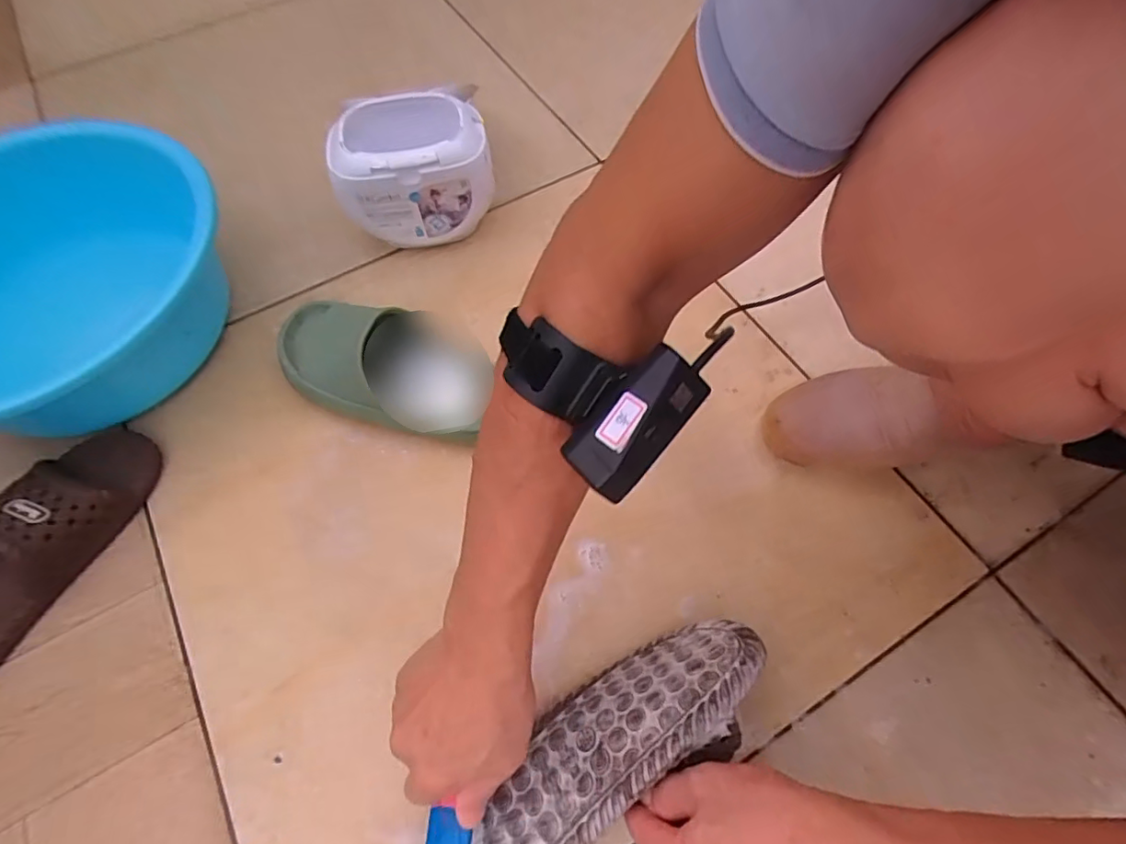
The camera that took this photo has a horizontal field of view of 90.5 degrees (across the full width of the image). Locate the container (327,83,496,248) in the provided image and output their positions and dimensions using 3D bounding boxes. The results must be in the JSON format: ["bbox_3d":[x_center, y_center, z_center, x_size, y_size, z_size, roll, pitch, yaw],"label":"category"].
[{"bbox_3d":[-0.159,-0.267,0.606,0.153,0.125,0.109,-15,64,-6],"label":"container"}]

